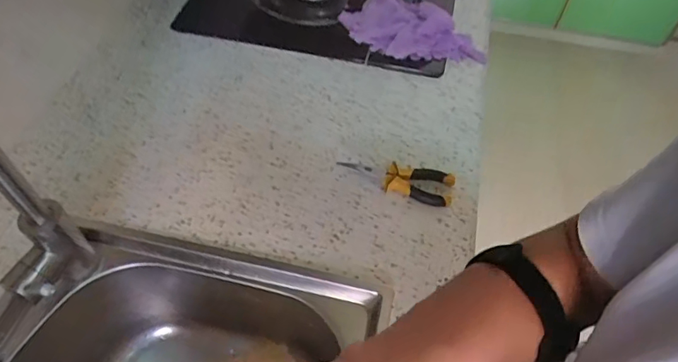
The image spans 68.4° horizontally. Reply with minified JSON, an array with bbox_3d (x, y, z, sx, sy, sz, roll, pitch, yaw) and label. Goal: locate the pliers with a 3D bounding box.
[{"bbox_3d":[0.082,-0.012,0.677,0.150,0.025,0.060,21,55,10],"label":"pliers"}]

